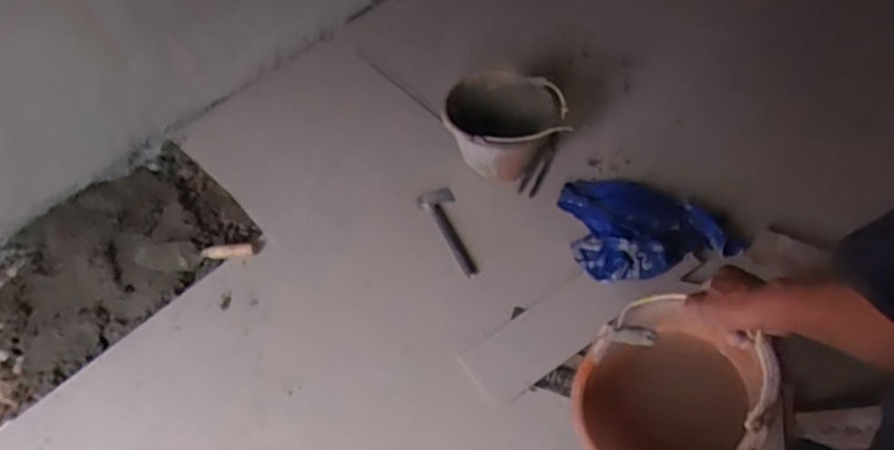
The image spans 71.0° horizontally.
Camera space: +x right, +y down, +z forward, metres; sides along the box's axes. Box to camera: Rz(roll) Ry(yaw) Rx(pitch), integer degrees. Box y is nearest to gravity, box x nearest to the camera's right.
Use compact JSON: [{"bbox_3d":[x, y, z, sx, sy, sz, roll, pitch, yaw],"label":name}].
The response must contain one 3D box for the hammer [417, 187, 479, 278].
[{"bbox_3d":[0.010,0.017,1.563,0.089,0.021,0.275,-19,56,-10],"label":"hammer"}]

